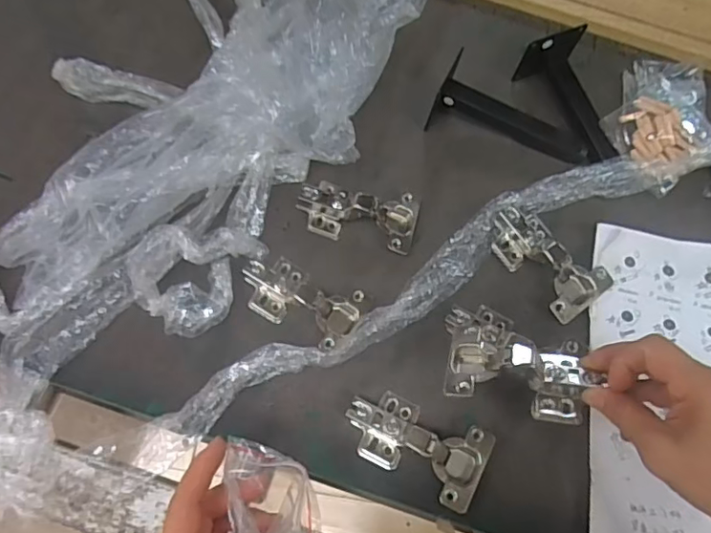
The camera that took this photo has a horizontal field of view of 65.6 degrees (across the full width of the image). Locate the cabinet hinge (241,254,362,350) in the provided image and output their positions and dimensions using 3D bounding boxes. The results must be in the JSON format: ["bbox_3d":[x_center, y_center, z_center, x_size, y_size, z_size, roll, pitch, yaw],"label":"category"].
[{"bbox_3d":[-0.046,0.025,0.465,0.098,0.030,0.057,27,71,14],"label":"cabinet hinge"}]

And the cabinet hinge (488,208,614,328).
[{"bbox_3d":[0.164,-0.010,0.466,0.056,0.030,0.103,-33,69,-11],"label":"cabinet hinge"}]

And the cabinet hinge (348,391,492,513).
[{"bbox_3d":[0.045,0.132,0.414,0.105,0.028,0.056,25,70,13],"label":"cabinet hinge"}]

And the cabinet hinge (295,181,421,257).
[{"bbox_3d":[0.002,-0.049,0.495,0.104,0.035,0.053,13,68,9],"label":"cabinet hinge"}]

